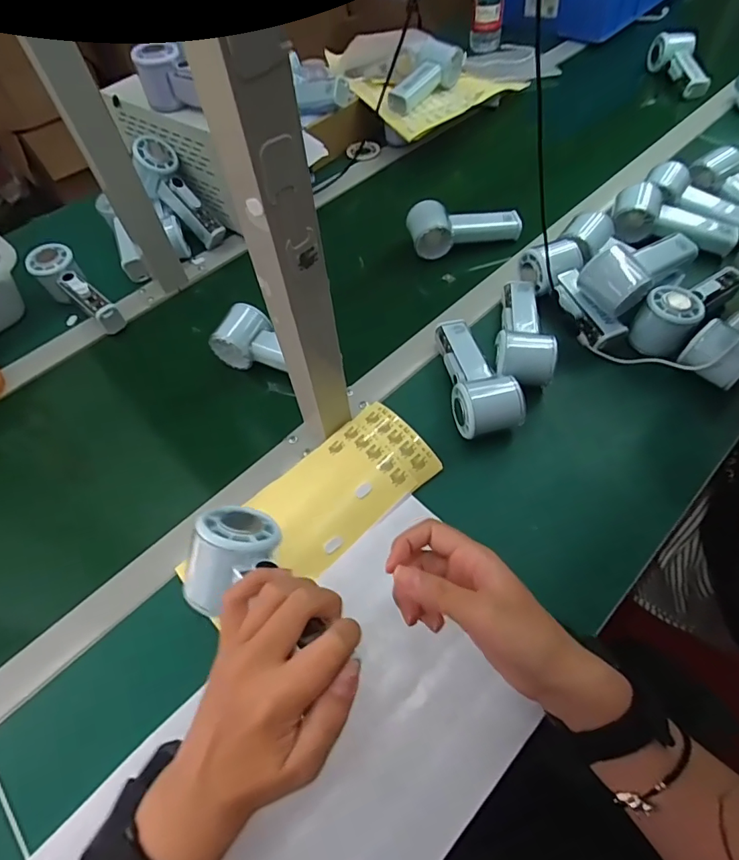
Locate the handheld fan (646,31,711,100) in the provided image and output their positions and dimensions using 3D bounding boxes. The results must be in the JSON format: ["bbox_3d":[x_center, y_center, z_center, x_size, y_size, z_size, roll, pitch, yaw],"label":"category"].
[{"bbox_3d":[0.559,-0.658,0.844,0.050,0.052,0.185,-1,57,2],"label":"handheld fan"}]

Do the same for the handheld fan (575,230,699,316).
[{"bbox_3d":[0.310,-0.190,0.535,0.142,0.051,0.067,-31,60,-17],"label":"handheld fan"}]

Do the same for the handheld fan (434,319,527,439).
[{"bbox_3d":[0.109,-0.061,0.511,0.064,0.053,0.155,-12,57,-5],"label":"handheld fan"}]

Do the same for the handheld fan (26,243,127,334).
[{"bbox_3d":[-0.386,-0.182,0.629,0.156,0.059,0.055,42,67,9],"label":"handheld fan"}]

